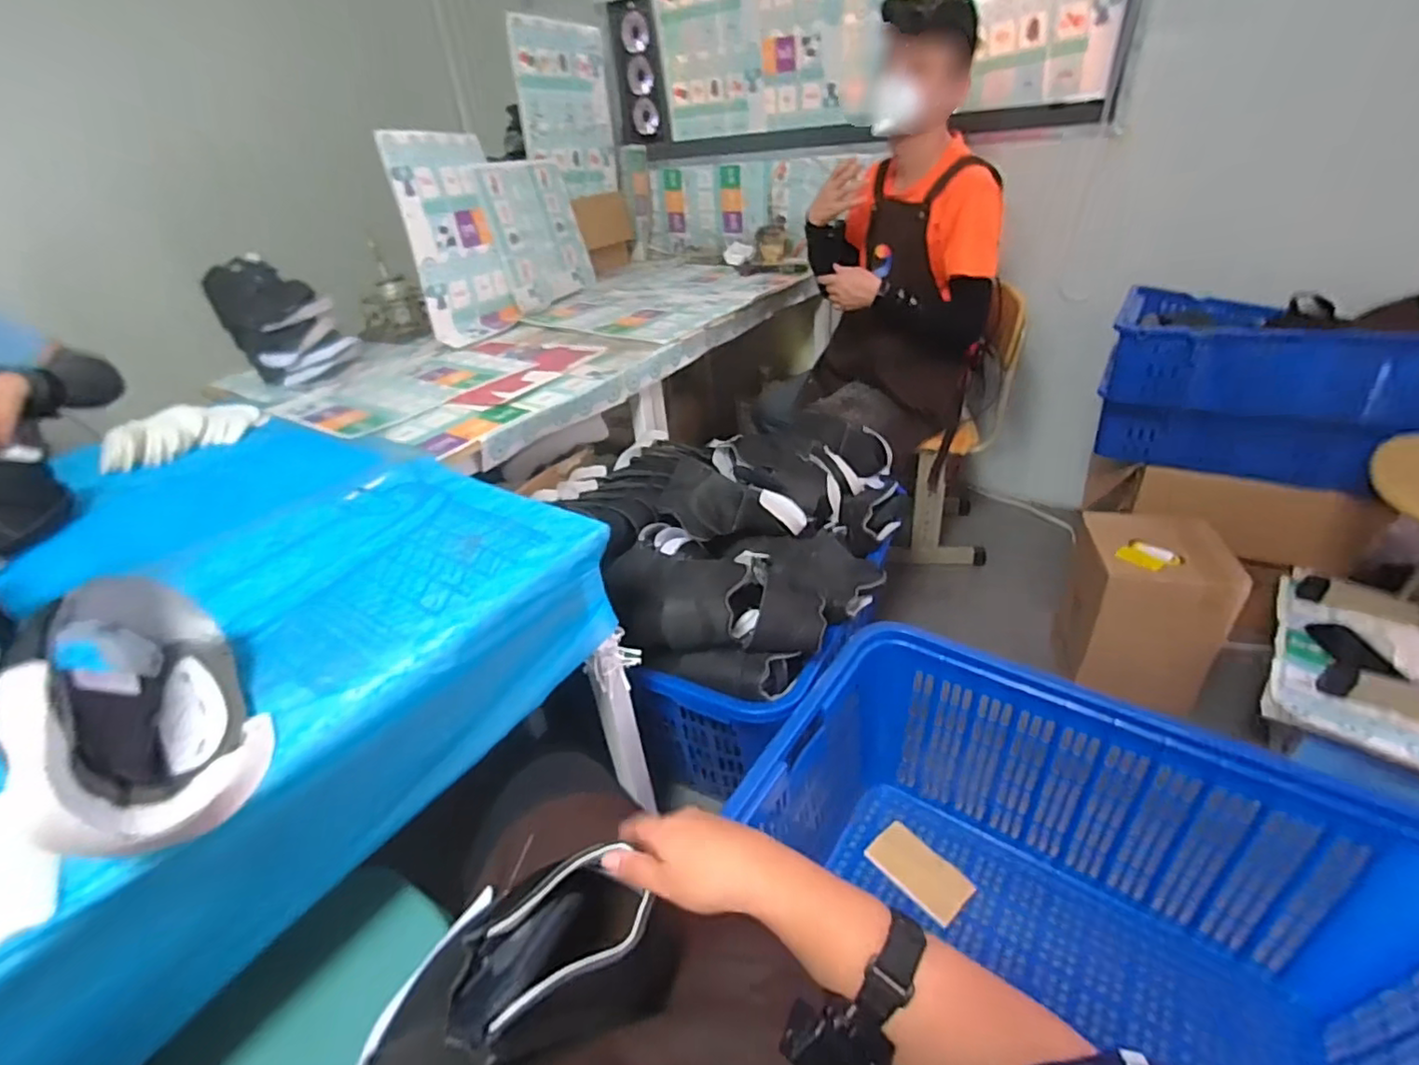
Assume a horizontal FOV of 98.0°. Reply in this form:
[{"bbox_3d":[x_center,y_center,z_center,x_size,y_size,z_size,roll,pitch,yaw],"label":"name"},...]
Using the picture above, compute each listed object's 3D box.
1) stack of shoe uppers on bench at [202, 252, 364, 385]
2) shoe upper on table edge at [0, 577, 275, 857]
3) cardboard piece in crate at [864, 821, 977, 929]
[{"bbox_3d":[-1.000,-0.499,1.455,0.241,0.241,0.206,-26,39,-27],"label":"stack of shoe uppers on bench"},{"bbox_3d":[-0.487,0.137,0.523,0.279,0.133,0.130,25,45,38],"label":"shoe upper on table edge"},{"bbox_3d":[0.380,0.616,1.125,0.104,0.016,0.178,-27,35,-29],"label":"cardboard piece in crate"}]

